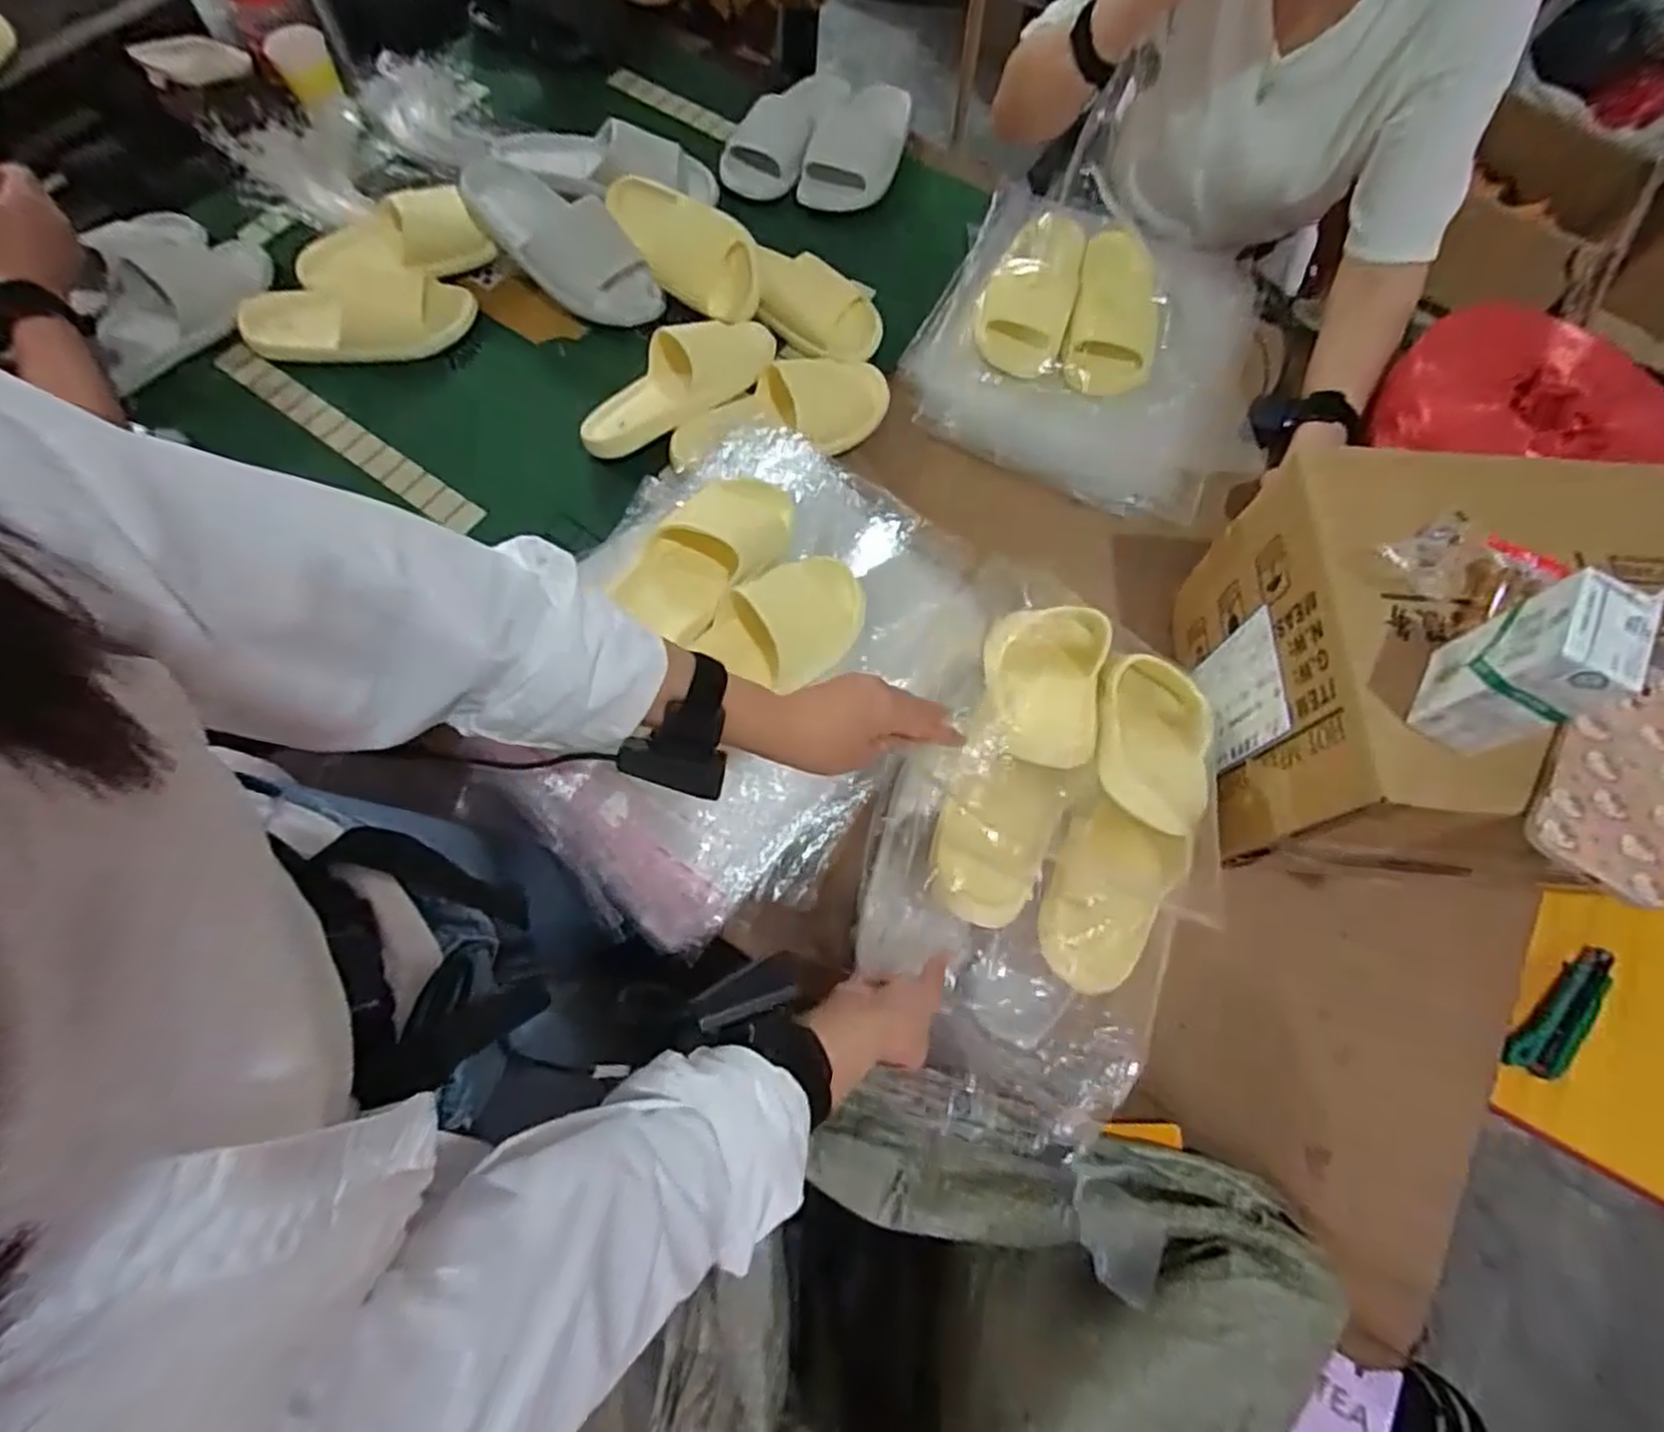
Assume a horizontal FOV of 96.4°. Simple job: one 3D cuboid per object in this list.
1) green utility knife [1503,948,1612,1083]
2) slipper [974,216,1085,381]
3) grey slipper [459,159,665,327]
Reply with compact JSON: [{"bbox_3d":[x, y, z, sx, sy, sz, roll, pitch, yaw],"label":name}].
[{"bbox_3d":[0.645,0.260,0.652,0.144,0.019,0.036,-38,76,-15],"label":"green utility knife"},{"bbox_3d":[0.234,-0.511,0.882,0.106,0.067,0.222,16,70,3],"label":"slipper"},{"bbox_3d":[-0.328,-0.567,0.875,0.280,0.072,0.110,42,73,12],"label":"grey slipper"}]

